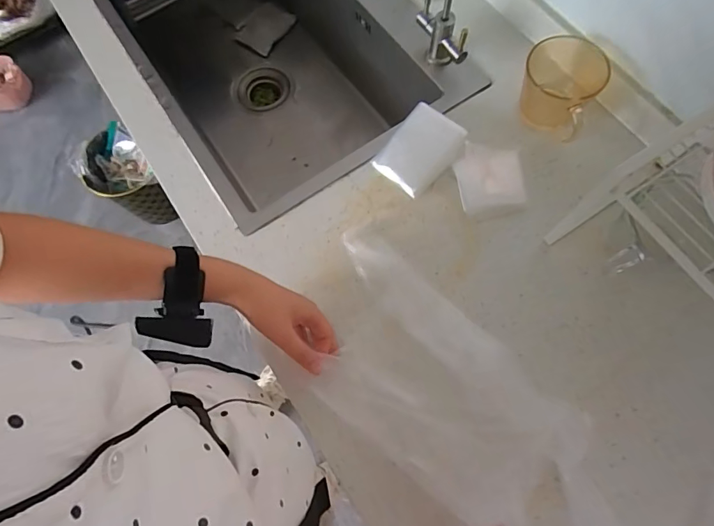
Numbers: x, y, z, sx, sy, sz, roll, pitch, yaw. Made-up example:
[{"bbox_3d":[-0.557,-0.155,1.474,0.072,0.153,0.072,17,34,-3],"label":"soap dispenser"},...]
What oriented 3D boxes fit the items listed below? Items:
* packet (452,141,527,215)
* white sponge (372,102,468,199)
[{"bbox_3d":[0.176,-0.109,0.580,0.092,0.012,0.086,0,84,-8],"label":"packet"},{"bbox_3d":[0.083,-0.154,0.600,0.086,0.015,0.110,44,93,20],"label":"white sponge"}]

